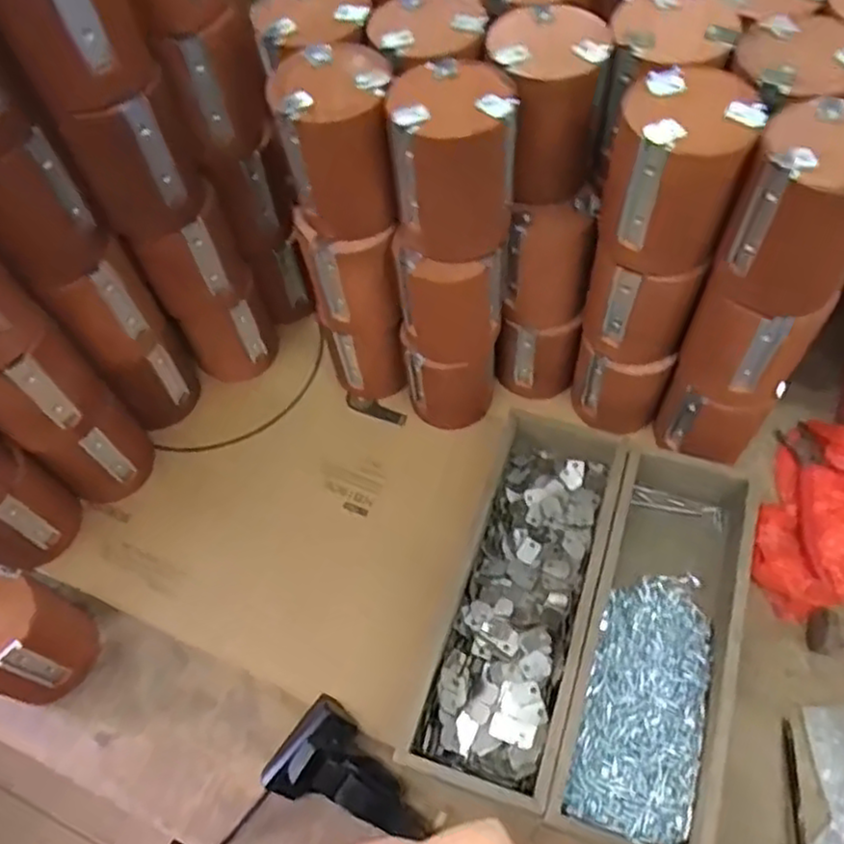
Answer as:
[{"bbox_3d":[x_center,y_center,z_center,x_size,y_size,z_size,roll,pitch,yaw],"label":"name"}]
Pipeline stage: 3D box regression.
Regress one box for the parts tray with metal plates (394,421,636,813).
[{"bbox_3d":[0.080,0.130,0.550,0.101,0.065,0.292,15,64,12],"label":"parts tray with metal plates"}]

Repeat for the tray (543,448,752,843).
[{"bbox_3d":[0.173,0.162,0.528,0.100,0.070,0.271,15,64,12],"label":"tray"}]

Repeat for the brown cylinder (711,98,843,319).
[{"bbox_3d":[0.232,-0.124,0.426,0.077,0.098,0.082,28,67,18],"label":"brown cylinder"}]

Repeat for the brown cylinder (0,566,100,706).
[{"bbox_3d":[-0.312,0.166,0.550,0.077,0.112,0.076,-2,62,3],"label":"brown cylinder"}]

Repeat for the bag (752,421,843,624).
[{"bbox_3d":[0.339,0.082,0.587,0.112,0.043,0.170,32,68,19],"label":"bag"}]

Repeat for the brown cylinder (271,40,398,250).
[{"bbox_3d":[-0.056,-0.192,0.491,0.072,0.112,0.075,-2,62,3],"label":"brown cylinder"}]

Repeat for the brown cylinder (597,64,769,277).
[{"bbox_3d":[0.159,-0.157,0.450,0.079,0.100,0.078,14,64,12],"label":"brown cylinder"}]

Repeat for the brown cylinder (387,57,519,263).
[{"bbox_3d":[0.023,-0.173,0.472,0.081,0.102,0.076,5,62,7],"label":"brown cylinder"}]

